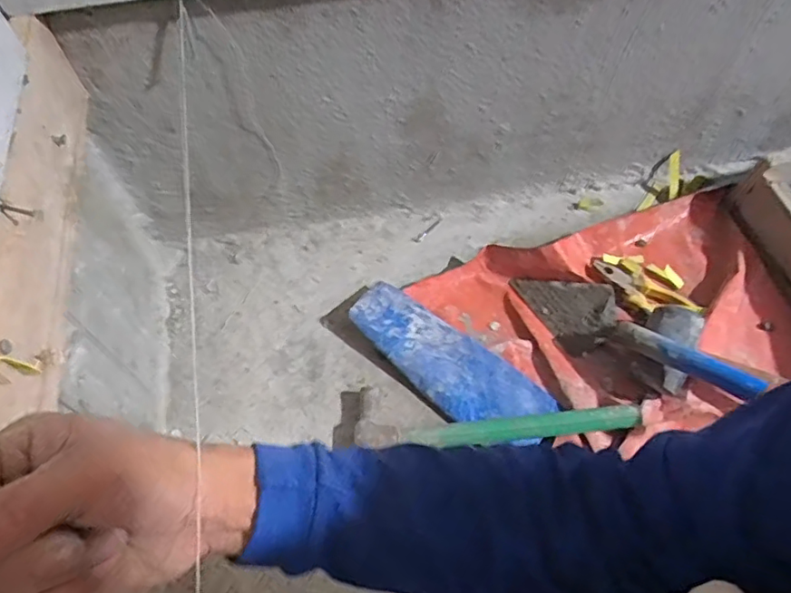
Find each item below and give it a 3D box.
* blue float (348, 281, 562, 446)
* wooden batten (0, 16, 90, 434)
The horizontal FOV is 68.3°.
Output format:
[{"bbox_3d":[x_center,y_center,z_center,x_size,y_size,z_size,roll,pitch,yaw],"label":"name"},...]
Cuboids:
[{"bbox_3d":[0.061,0.078,0.711,0.264,0.032,0.092,35,66,19],"label":"blue float"},{"bbox_3d":[-0.256,-0.019,0.408,0.024,0.109,0.466,-10,60,-4],"label":"wooden batten"}]

